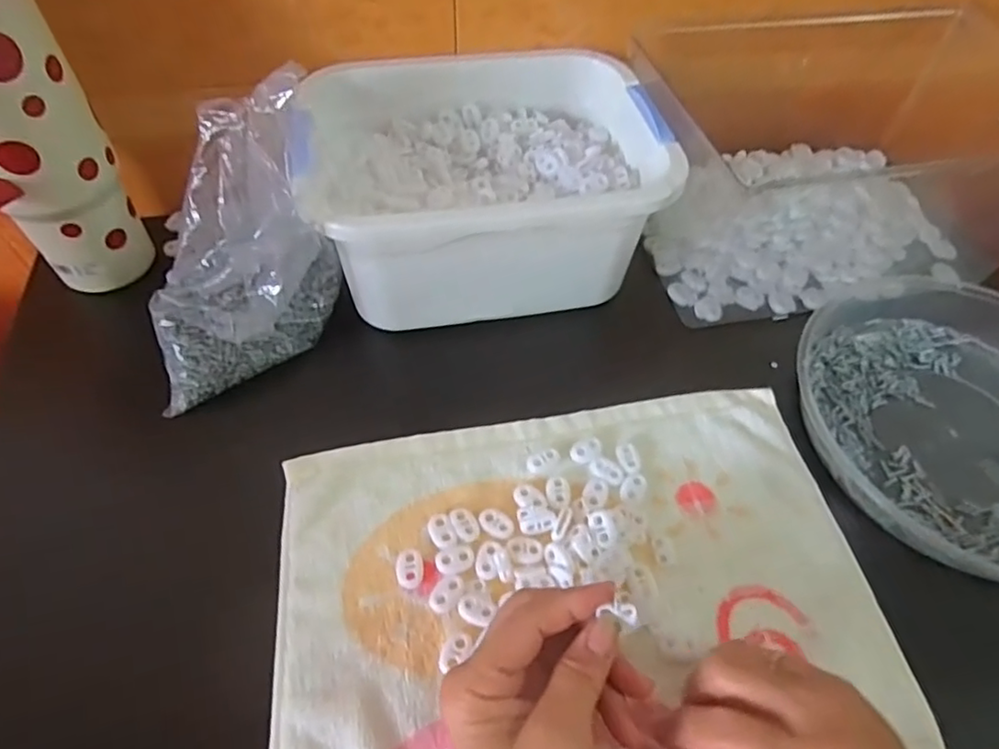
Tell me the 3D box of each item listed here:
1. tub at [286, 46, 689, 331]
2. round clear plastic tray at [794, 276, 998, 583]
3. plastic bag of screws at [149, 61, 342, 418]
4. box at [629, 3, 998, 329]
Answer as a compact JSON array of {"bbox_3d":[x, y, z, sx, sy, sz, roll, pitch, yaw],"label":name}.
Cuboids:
[{"bbox_3d":[-0.012,-0.146,0.458,0.232,0.107,0.184,-7,56,-8],"label":"tub"},{"bbox_3d":[0.324,0.026,0.416,0.230,0.040,0.230,2,55,-2],"label":"round clear plastic tray"},{"bbox_3d":[-0.174,-0.082,0.395,0.139,0.142,0.111,-19,58,-16],"label":"plastic bag of screws"},{"bbox_3d":[0.276,-0.180,0.500,0.311,0.117,0.216,-9,56,-9],"label":"box"}]

